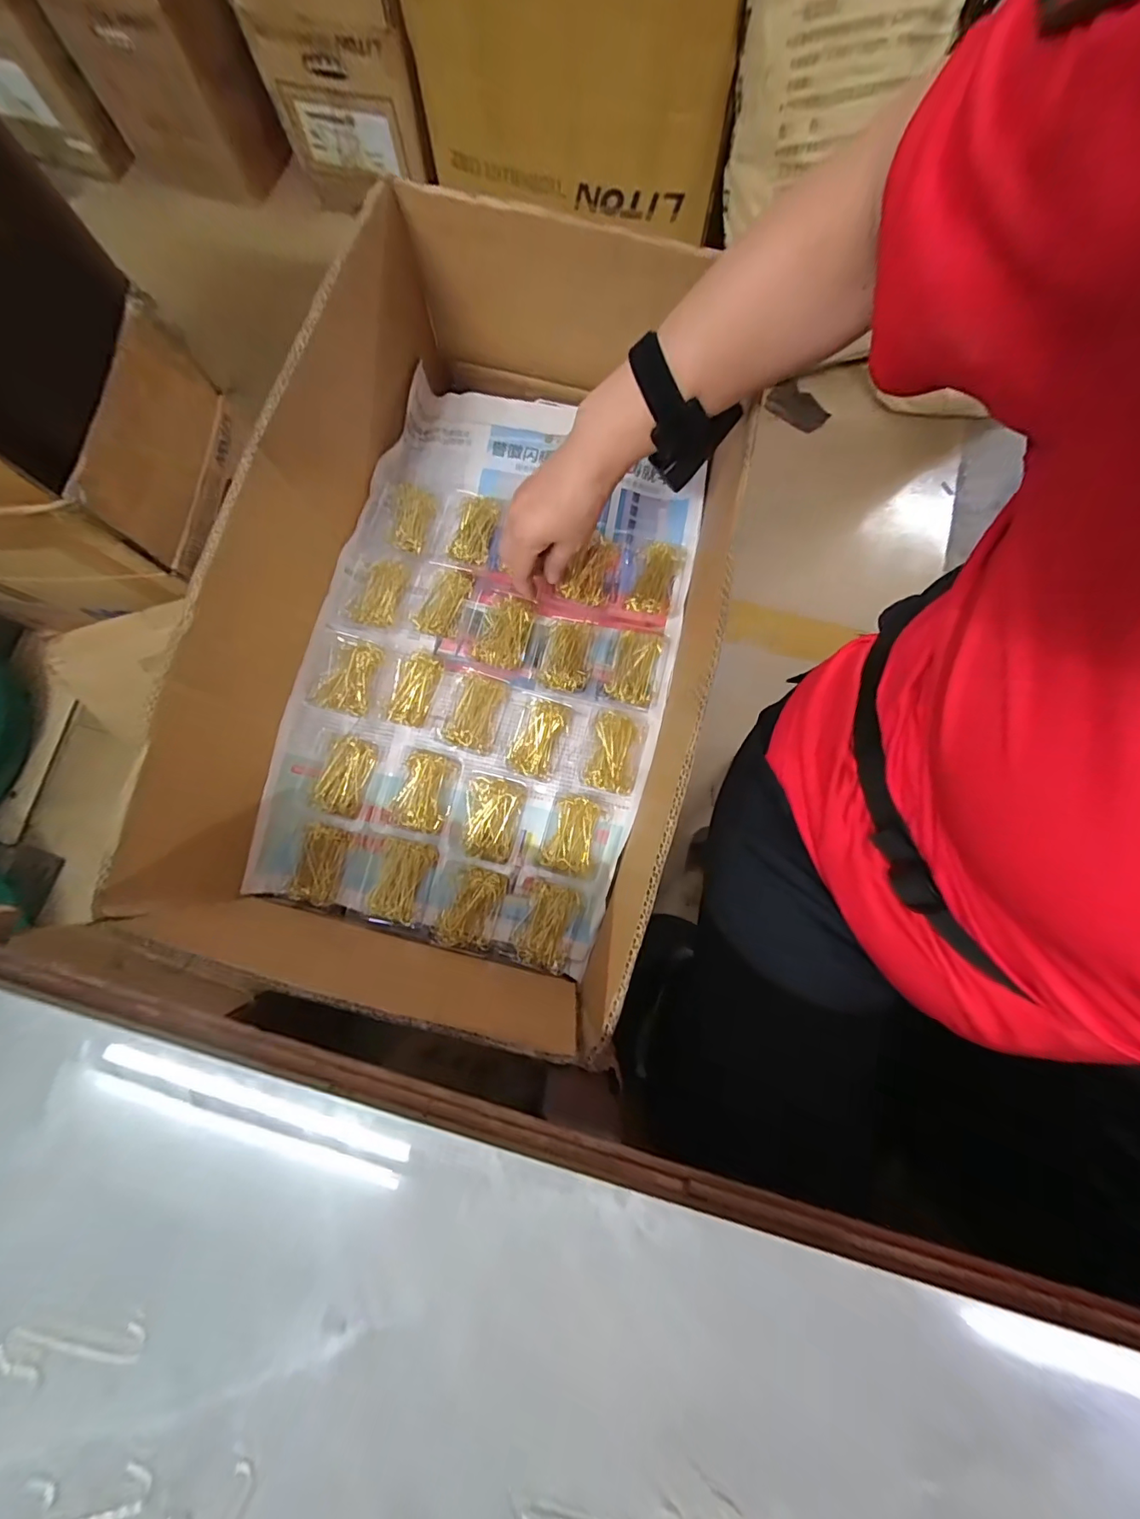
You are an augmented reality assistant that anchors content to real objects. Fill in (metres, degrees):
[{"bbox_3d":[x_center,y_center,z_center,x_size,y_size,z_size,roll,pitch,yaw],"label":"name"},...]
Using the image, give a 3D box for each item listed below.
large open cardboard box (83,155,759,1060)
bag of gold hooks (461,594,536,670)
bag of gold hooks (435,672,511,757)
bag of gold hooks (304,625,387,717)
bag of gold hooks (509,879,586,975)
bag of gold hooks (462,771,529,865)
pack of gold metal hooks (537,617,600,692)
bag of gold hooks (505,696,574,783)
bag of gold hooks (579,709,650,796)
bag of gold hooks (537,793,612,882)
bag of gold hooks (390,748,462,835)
[{"bbox_3d":[-0.075,-0.132,0.430,0.349,0.165,0.600,14,80,3],"label":"large open cardboard box"},{"bbox_3d":[-0.070,-0.122,0.490,0.062,0.024,0.070,13,80,3],"label":"bag of gold hooks"},{"bbox_3d":[-0.092,-0.043,0.472,0.054,0.023,0.069,18,81,4],"label":"bag of gold hooks"},{"bbox_3d":[-0.216,-0.085,0.485,0.064,0.016,0.080,14,80,3],"label":"bag of gold hooks"},{"bbox_3d":[-0.021,0.151,0.458,0.053,0.029,0.075,18,81,4],"label":"bag of gold hooks"},{"bbox_3d":[-0.073,0.053,0.462,0.053,0.018,0.076,15,80,4],"label":"bag of gold hooks"},{"bbox_3d":[-0.002,-0.100,0.485,0.048,0.020,0.072,13,80,3],"label":"pack of gold metal hooks"},{"bbox_3d":[-0.029,-0.019,0.466,0.048,0.027,0.072,17,80,4],"label":"bag of gold hooks"},{"bbox_3d":[0.042,-0.009,0.472,0.051,0.025,0.079,15,80,4],"label":"bag of gold hooks"},{"bbox_3d":[0.004,0.069,0.461,0.054,0.019,0.069,17,80,4],"label":"bag of gold hooks"},{"bbox_3d":[-0.133,0.029,0.465,0.050,0.023,0.071,14,80,3],"label":"bag of gold hooks"}]

